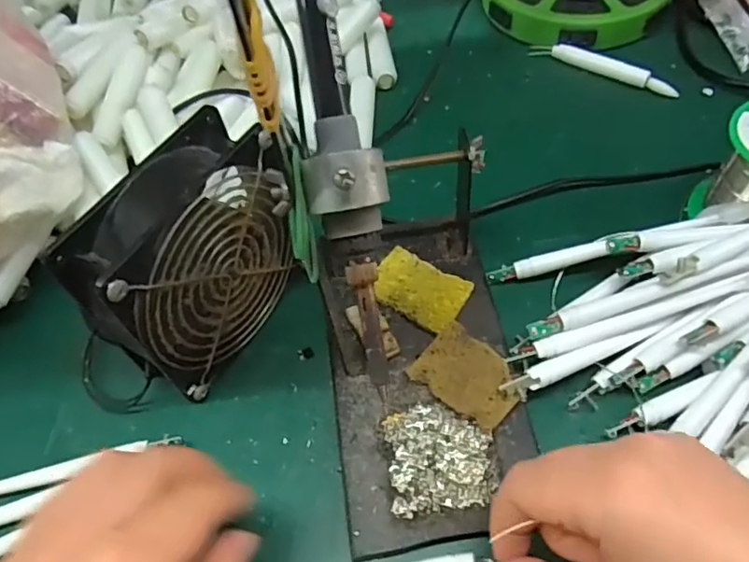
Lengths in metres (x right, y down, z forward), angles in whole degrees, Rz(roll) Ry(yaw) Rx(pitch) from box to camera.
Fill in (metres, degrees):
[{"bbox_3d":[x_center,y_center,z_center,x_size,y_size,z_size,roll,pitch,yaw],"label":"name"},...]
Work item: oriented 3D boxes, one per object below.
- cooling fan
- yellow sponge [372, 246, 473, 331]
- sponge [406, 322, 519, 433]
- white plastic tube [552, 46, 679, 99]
[{"bbox_3d":[-0.095,-0.009,0.310,0.045,0.123,0.116,28,63,21],"label":"cooling fan"},{"bbox_3d":[0.026,0.005,0.344,0.056,0.004,0.038,28,63,21],"label":"yellow sponge"},{"bbox_3d":[0.051,0.051,0.307,0.054,0.007,0.038,36,66,24],"label":"sponge"},{"bbox_3d":[0.190,-0.168,0.455,0.101,0.010,0.011,28,63,21],"label":"white plastic tube"}]

